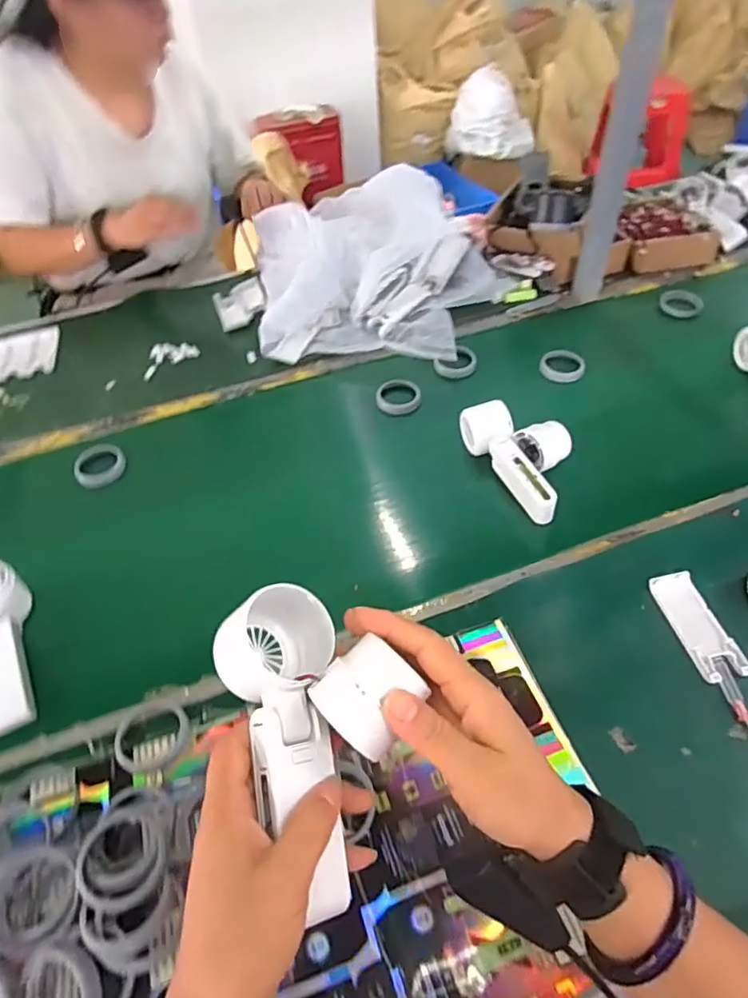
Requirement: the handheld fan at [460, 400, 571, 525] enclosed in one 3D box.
[{"bbox_3d":[0.175,-0.055,0.673,0.081,0.053,0.158,-23,50,-16],"label":"handheld fan"}]

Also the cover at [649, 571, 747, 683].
[{"bbox_3d":[0.294,0.114,0.535,0.042,0.008,0.107,-10,48,-5],"label":"cover"}]

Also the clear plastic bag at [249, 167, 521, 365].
[{"bbox_3d":[0.007,-0.371,0.909,0.378,0.139,0.324,-1,48,3],"label":"clear plastic bag"}]

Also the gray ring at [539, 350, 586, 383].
[{"bbox_3d":[0.261,-0.182,0.816,0.060,0.019,0.061,-2,48,2],"label":"gray ring"}]

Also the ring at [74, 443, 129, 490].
[{"bbox_3d":[-0.345,-0.042,0.743,0.061,0.026,0.056,-2,48,2],"label":"ring"}]

